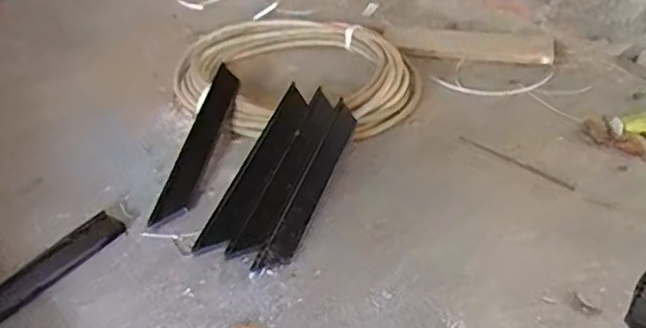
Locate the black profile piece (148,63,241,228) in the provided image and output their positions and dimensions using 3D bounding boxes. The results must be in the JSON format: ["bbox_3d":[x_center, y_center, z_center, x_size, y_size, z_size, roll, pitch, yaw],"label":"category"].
[{"bbox_3d":[-0.201,-0.038,1.059,0.057,0.028,0.342,7,50,11],"label":"black profile piece"}]

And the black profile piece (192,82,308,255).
[{"bbox_3d":[-0.103,0.005,0.998,0.062,0.030,0.327,13,52,19],"label":"black profile piece"}]

